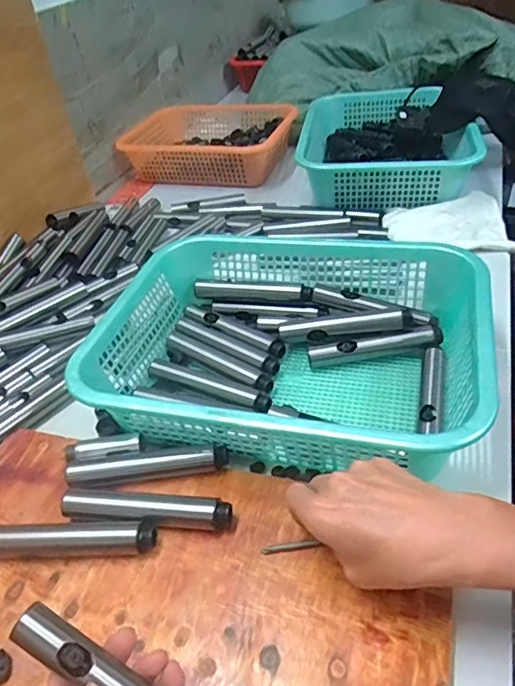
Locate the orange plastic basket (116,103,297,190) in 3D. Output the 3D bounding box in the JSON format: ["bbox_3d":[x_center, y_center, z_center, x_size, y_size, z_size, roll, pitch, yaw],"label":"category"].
[{"bbox_3d":[-0.115,-0.422,1.121,0.361,0.088,0.228,7,43,17],"label":"orange plastic basket"}]

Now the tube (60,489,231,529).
[{"bbox_3d":[-0.099,0.148,0.462,0.154,0.018,0.026,2,41,11],"label":"tube"}]

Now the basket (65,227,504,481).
[{"bbox_3d":[0.032,-0.003,0.557,0.380,0.088,0.290,6,42,16],"label":"basket"}]

